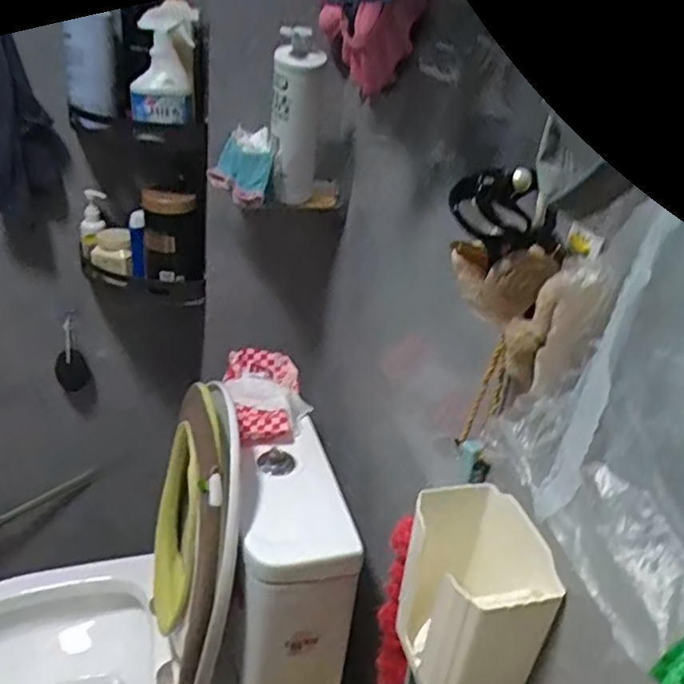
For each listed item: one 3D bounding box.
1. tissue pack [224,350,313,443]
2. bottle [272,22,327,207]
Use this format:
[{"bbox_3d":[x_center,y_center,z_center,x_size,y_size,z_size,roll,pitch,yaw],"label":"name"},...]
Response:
[{"bbox_3d":[-0.121,0.085,1.028,0.127,0.053,0.190,0,29,-14],"label":"tissue pack"},{"bbox_3d":[-0.072,-0.340,0.984,0.071,0.256,0.062,2,29,-9],"label":"bottle"}]

